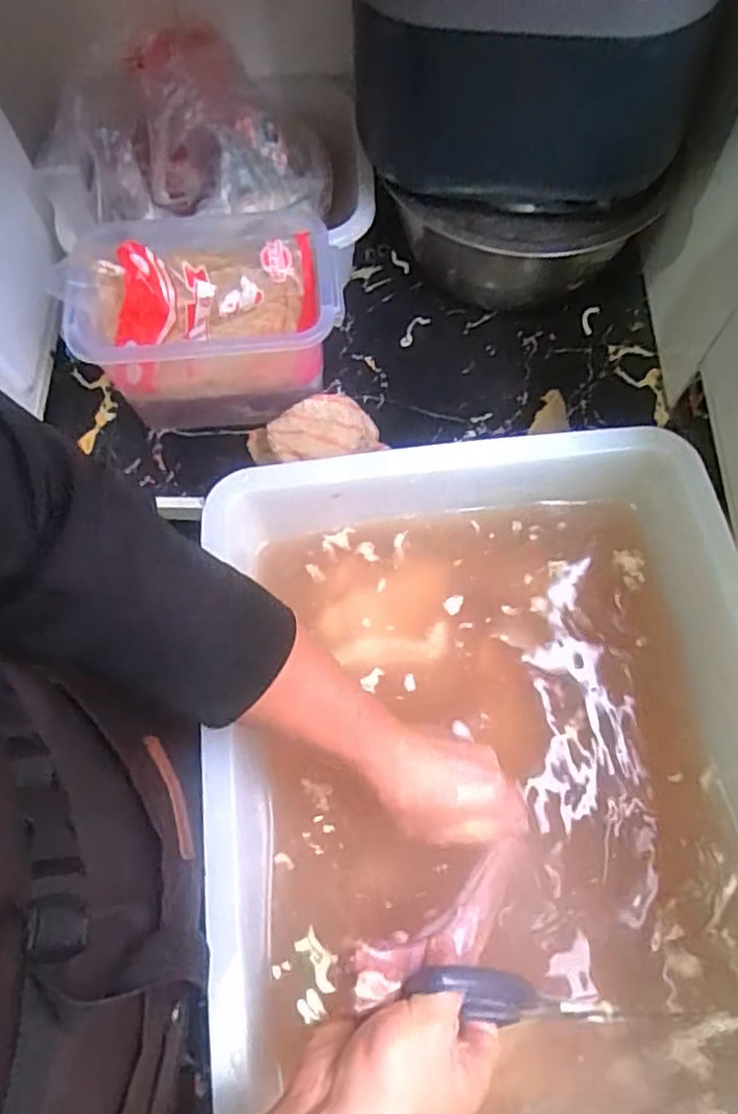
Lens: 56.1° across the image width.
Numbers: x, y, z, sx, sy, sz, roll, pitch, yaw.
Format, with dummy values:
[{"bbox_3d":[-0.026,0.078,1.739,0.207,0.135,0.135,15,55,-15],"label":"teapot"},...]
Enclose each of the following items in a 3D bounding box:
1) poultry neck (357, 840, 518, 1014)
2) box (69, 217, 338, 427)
[{"bbox_3d":[0.047,0.222,0.411,0.138,0.020,0.042,-14,65,-40],"label":"poultry neck"},{"bbox_3d":[-0.149,-0.222,0.673,0.231,0.154,0.149,-1,68,0],"label":"box"}]

